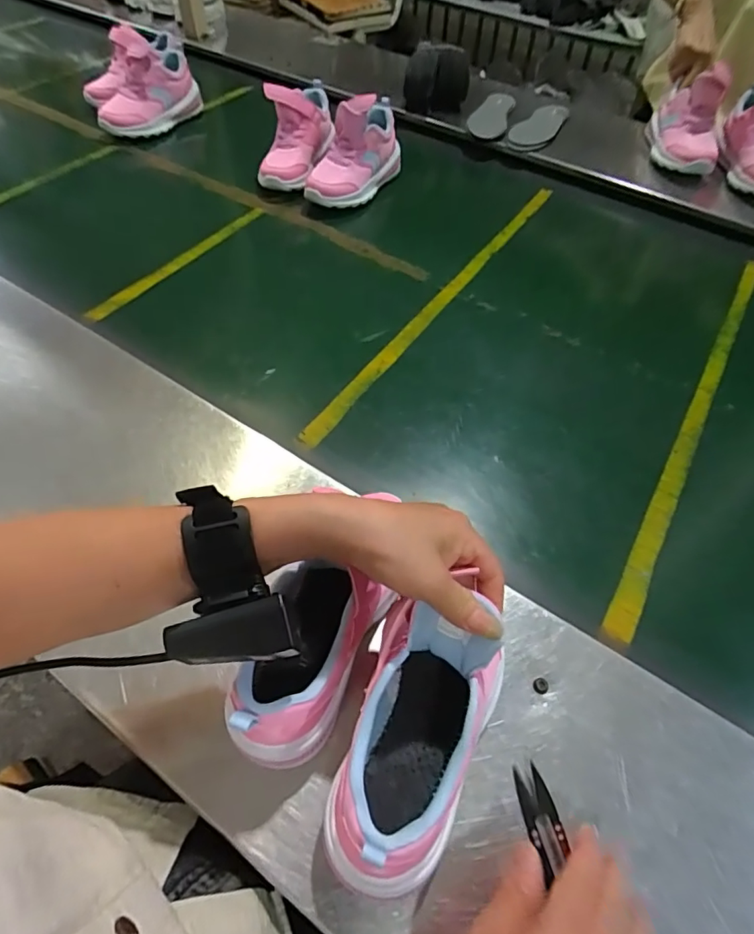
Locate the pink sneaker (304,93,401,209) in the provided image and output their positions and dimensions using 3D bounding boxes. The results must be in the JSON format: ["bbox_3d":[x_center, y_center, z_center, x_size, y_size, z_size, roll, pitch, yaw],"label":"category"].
[{"bbox_3d":[-0.034,-0.500,0.811,0.077,0.143,0.190,32,60,19],"label":"pink sneaker"}]

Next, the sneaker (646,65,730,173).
[{"bbox_3d":[0.511,-0.568,0.836,0.083,0.117,0.169,6,54,2],"label":"sneaker"}]

